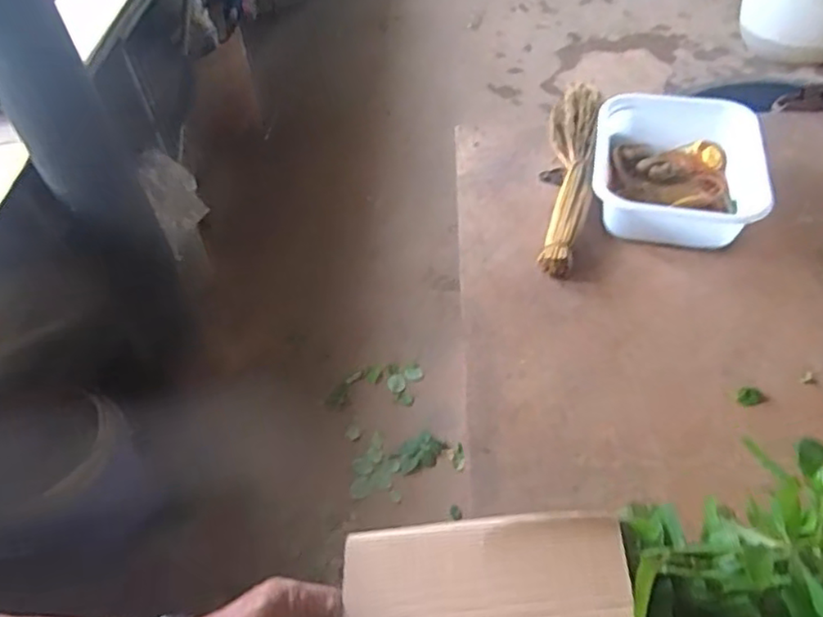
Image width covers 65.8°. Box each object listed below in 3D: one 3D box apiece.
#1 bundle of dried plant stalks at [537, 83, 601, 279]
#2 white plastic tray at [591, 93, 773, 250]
[{"bbox_3d":[0.261,-0.243,1.058,0.081,0.044,0.479,8,50,13],"label":"bundle of dried plant stalks"},{"bbox_3d":[0.419,-0.214,0.988,0.256,0.077,0.302,7,50,12],"label":"white plastic tray"}]

